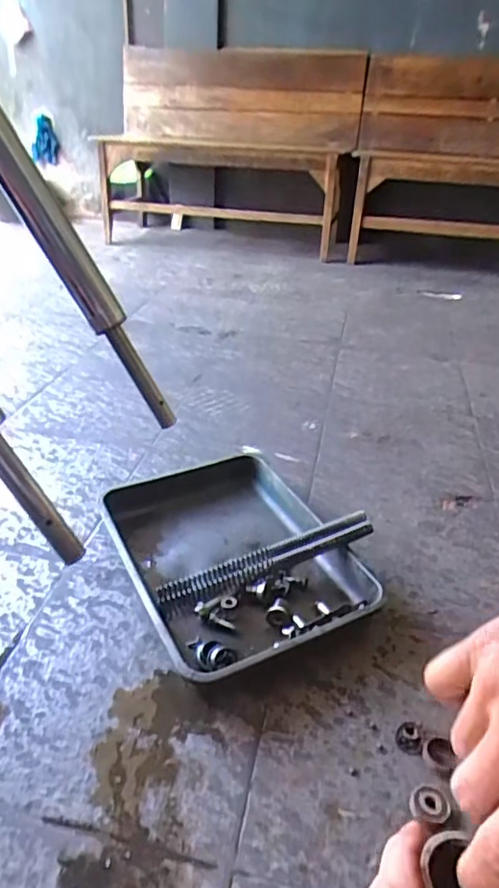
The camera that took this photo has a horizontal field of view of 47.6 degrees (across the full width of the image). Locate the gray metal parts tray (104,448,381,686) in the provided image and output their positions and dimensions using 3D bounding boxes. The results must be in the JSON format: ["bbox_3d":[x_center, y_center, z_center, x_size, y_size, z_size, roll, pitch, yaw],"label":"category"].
[{"bbox_3d":[-0.018,0.146,0.767,0.293,0.053,0.355,-16,36,-26],"label":"gray metal parts tray"}]

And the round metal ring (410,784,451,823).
[{"bbox_3d":[0.165,0.331,0.519,0.031,0.012,0.032,-9,34,-18],"label":"round metal ring"}]

